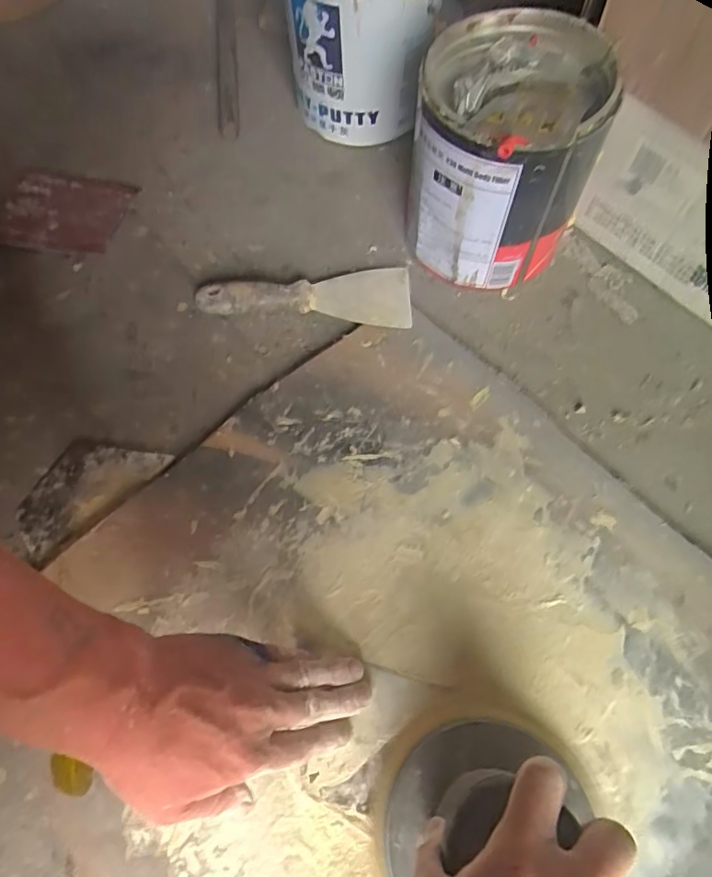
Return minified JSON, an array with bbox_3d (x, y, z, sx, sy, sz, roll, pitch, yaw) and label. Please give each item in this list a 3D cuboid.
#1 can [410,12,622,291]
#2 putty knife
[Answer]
[{"bbox_3d":[0.125,-0.242,0.473,0.141,0.166,0.156,10,66,6],"label":"can"},{"bbox_3d":[-0.047,-0.141,0.506,0.196,0.019,0.064,3,66,2],"label":"putty knife"}]

